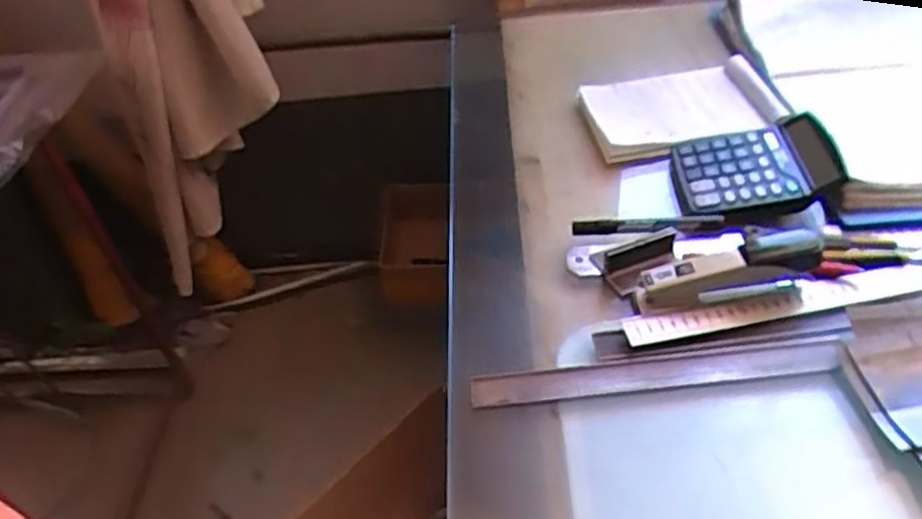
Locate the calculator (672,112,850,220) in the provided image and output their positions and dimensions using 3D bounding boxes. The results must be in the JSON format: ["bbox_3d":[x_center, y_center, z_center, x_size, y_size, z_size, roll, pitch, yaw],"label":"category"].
[{"bbox_3d":[0.305,-0.099,0.765,0.146,0.060,0.142,1,42,5],"label":"calculator"}]

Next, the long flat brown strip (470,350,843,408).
[{"bbox_3d":[0.153,0.093,0.576,0.288,0.006,0.032,-3,45,0],"label":"long flat brown strip"}]

